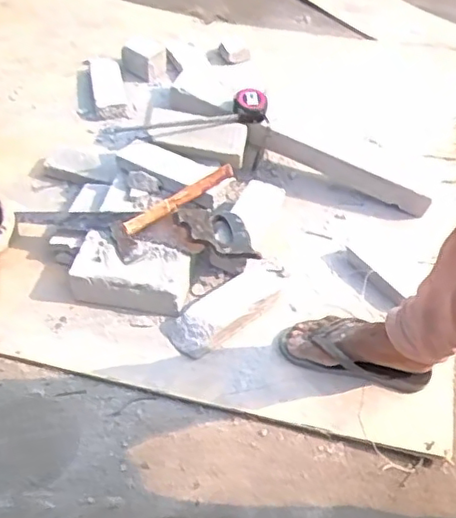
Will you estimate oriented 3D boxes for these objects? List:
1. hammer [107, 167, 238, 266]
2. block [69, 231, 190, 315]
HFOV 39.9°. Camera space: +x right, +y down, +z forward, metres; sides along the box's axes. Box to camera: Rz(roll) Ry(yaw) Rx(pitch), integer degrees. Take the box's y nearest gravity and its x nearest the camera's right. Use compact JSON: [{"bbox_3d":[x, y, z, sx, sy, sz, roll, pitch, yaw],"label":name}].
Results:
[{"bbox_3d":[-0.104,-0.097,1.175,0.265,0.030,0.090,-36,56,-13],"label":"hammer"},{"bbox_3d":[-0.176,0.032,1.148,0.216,0.076,0.113,13,48,10],"label":"block"}]

